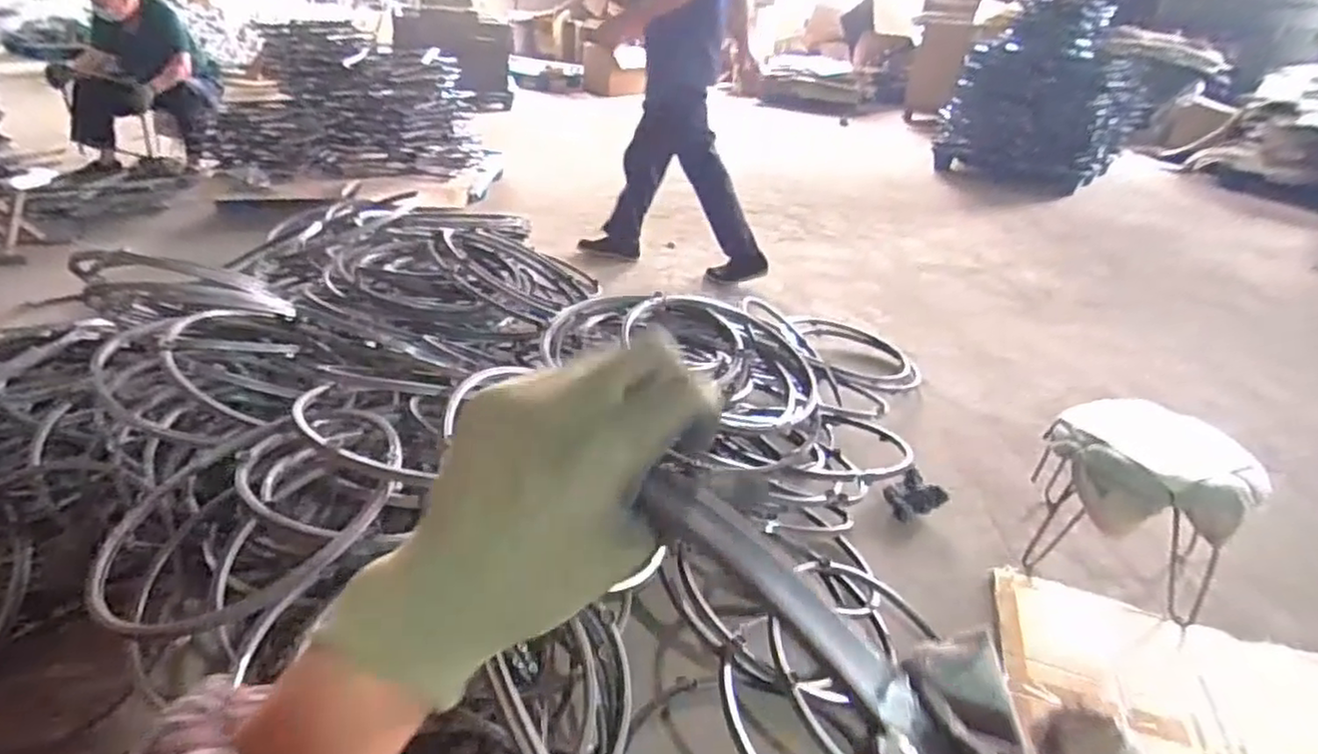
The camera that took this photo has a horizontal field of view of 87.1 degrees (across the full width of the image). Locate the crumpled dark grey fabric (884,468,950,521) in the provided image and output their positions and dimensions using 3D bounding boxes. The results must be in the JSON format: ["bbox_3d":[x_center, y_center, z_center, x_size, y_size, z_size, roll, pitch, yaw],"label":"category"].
[{"bbox_3d":[0.588,0.270,1.585,0.134,0.067,0.093,-14,34,-30],"label":"crumpled dark grey fabric"}]

